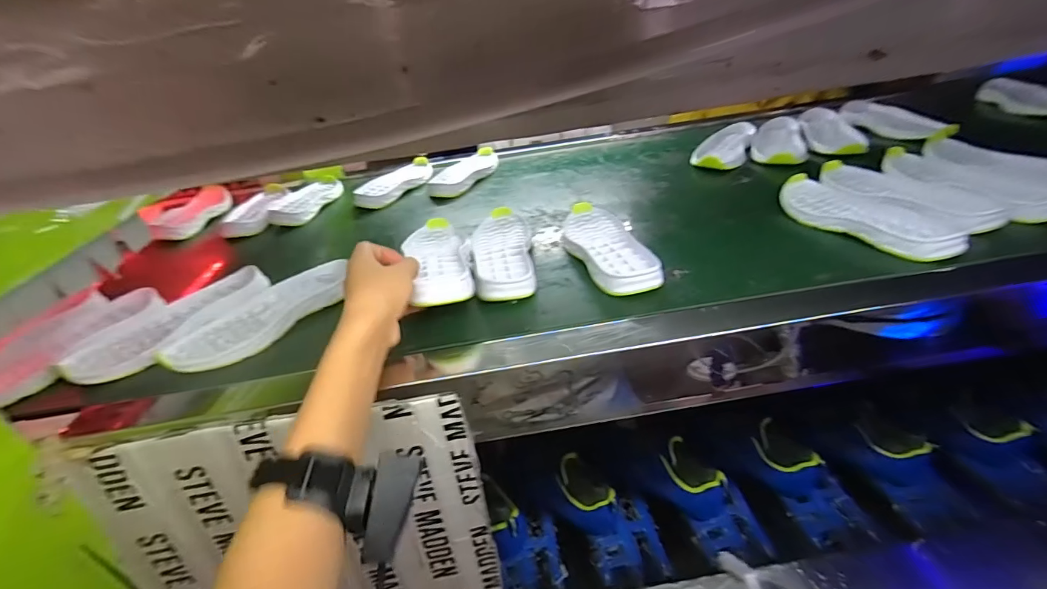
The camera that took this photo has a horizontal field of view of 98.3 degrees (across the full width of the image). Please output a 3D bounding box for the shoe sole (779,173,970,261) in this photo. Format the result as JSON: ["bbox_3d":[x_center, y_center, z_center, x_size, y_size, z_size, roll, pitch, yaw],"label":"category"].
[{"bbox_3d":[0.394,-0.090,0.524,0.075,0.033,0.205,-14,32,-11],"label":"shoe sole"}]

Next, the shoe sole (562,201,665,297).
[{"bbox_3d":[0.098,-0.062,0.559,0.080,0.023,0.212,-9,31,-2],"label":"shoe sole"}]

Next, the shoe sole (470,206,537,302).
[{"bbox_3d":[-0.028,-0.056,0.571,0.076,0.025,0.198,-7,31,2],"label":"shoe sole"}]

